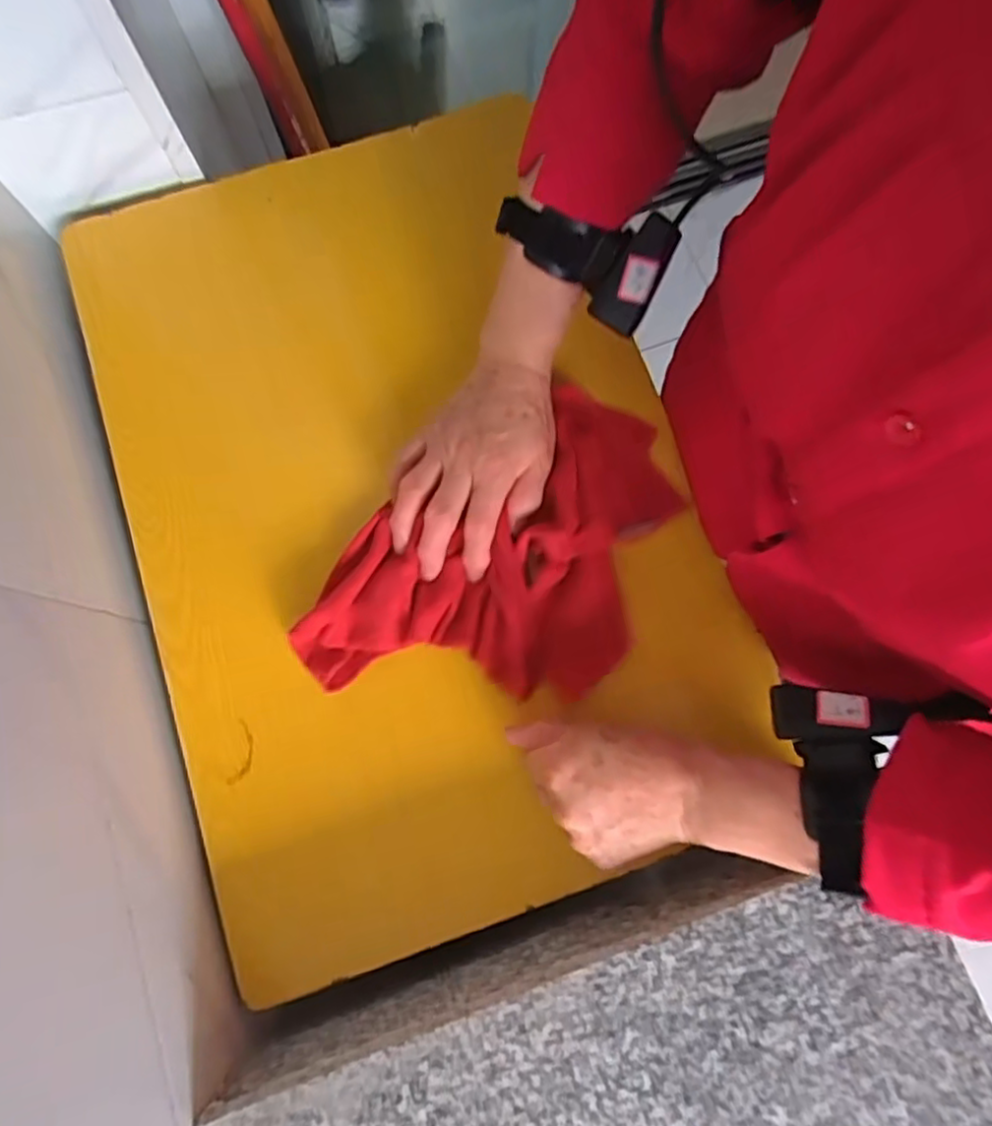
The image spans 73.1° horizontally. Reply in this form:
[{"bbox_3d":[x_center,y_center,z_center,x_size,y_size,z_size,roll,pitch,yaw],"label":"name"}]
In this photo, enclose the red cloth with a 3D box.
[{"bbox_3d":[0.008,0.010,0.457,0.276,0.022,0.168,-34,77,-7],"label":"red cloth"}]

